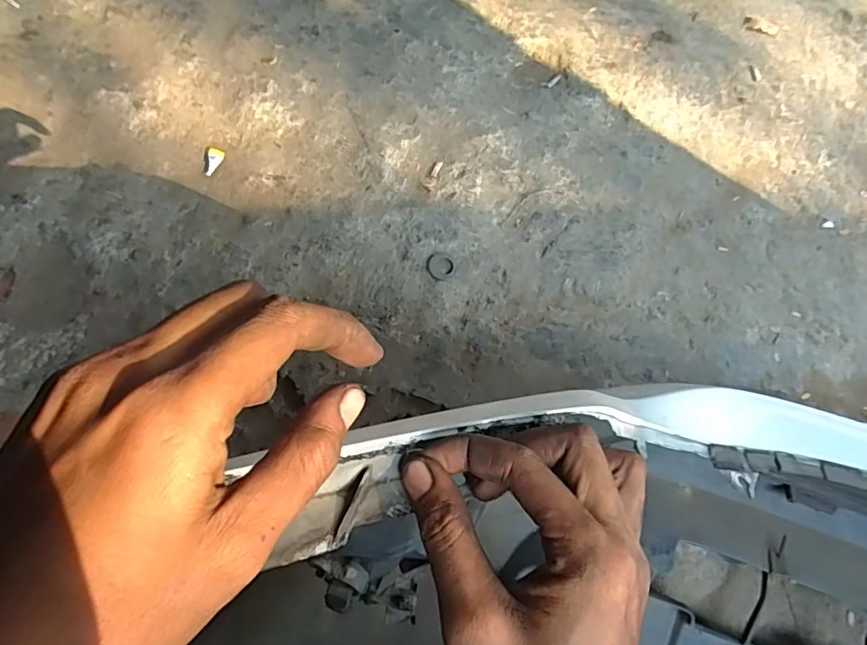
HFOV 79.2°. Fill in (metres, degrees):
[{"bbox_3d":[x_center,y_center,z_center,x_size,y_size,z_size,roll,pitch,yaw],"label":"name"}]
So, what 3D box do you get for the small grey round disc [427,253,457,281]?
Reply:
[{"bbox_3d":[0.012,-0.085,0.783,0.042,0.004,0.046,0,67,-1],"label":"small grey round disc"}]

